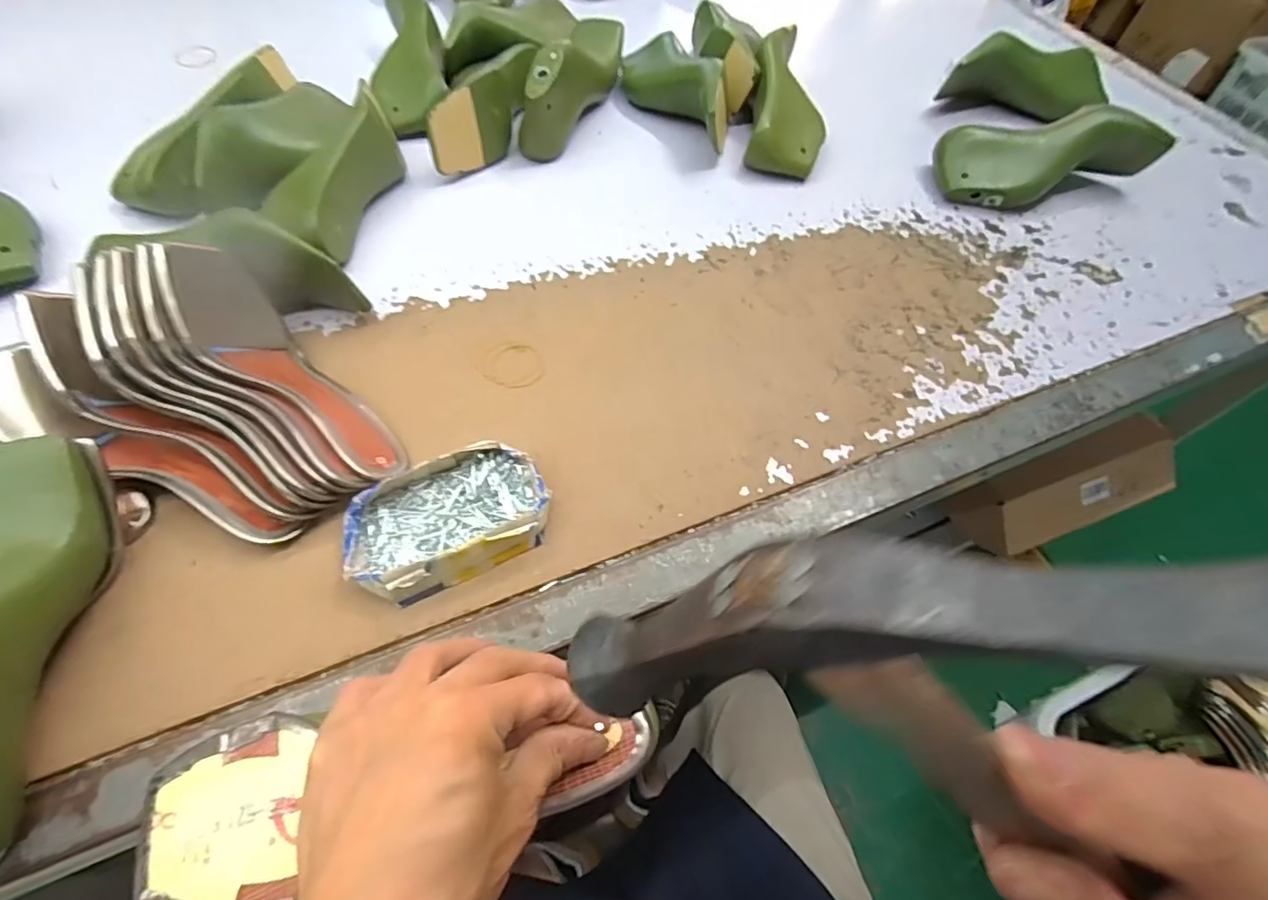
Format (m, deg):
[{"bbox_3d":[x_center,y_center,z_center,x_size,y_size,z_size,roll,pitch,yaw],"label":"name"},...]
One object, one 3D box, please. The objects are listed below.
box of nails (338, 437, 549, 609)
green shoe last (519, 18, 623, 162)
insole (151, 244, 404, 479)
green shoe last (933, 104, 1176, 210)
[{"bbox_3d":[-0.126,0.046,0.390,0.130,0.029,0.083,-23,62,-17],"label":"box of nails"},{"bbox_3d":[-0.069,-0.433,0.661,0.067,0.093,0.231,15,58,6],"label":"green shoe last"},{"bbox_3d":[-0.260,-0.057,0.425,0.234,0.069,0.066,43,64,5],"label":"insole"},{"bbox_3d":[0.449,-0.326,0.625,0.222,0.063,0.092,-9,58,-9],"label":"green shoe last"}]

